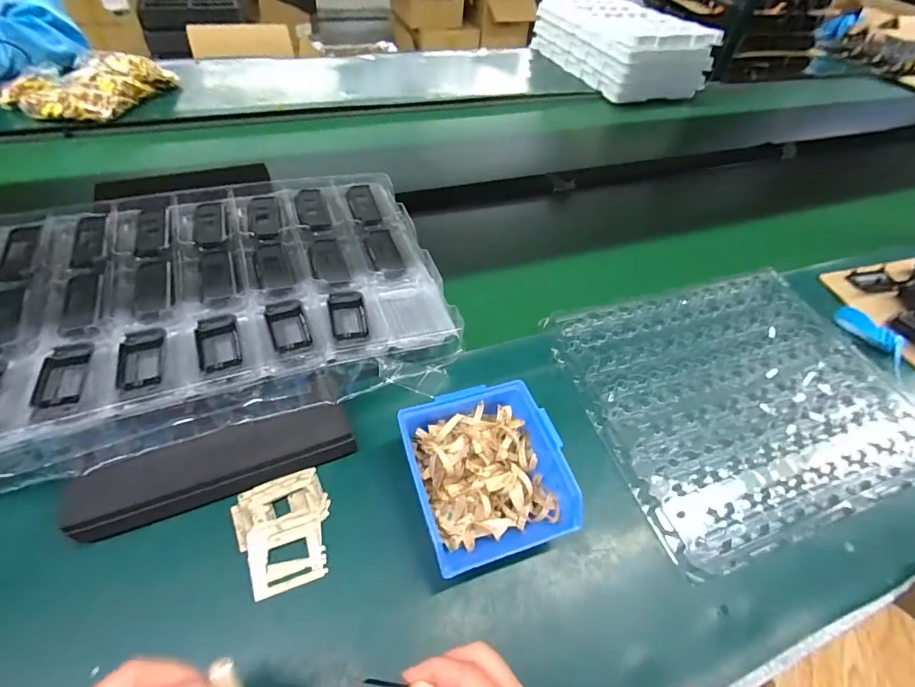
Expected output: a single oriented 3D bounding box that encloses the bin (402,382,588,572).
[{"bbox_3d":[0.025,0.111,0.385,0.129,0.061,0.135,-12,56,-16],"label":"bin"}]

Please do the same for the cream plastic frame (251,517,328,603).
[{"bbox_3d":[-0.137,0.169,0.358,0.056,0.004,0.053,-12,64,-18],"label":"cream plastic frame"}]

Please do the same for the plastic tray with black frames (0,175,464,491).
[{"bbox_3d":[-0.268,-0.054,0.456,0.507,0.034,0.325,-11,58,-19],"label":"plastic tray with black frames"}]

